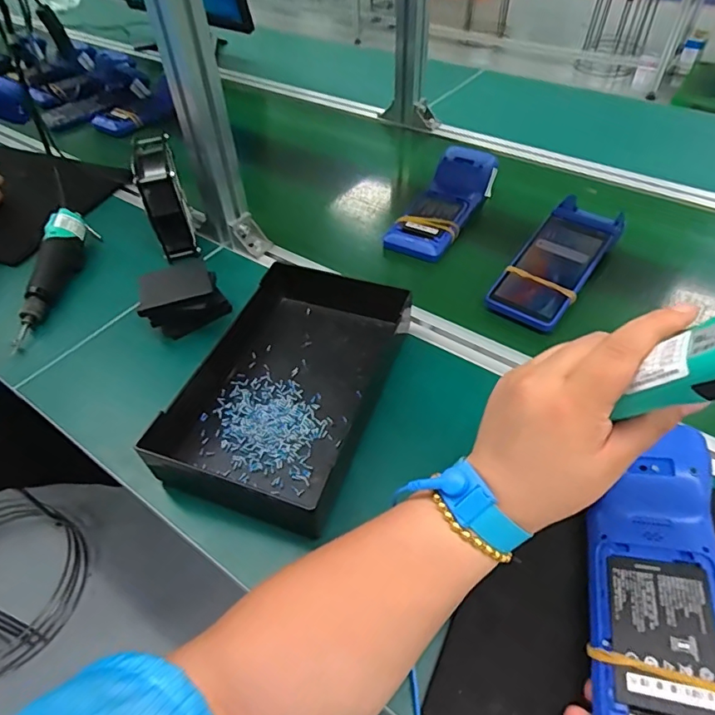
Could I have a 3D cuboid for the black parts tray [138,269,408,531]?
[{"bbox_3d":[-0.064,0.018,0.477,0.161,0.063,0.267,14,51,15],"label":"black parts tray"}]

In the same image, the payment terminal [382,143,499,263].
[{"bbox_3d":[0.119,-0.216,0.688,0.088,0.056,0.222,21,52,20],"label":"payment terminal"}]

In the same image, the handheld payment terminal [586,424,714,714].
[{"bbox_3d":[0.199,0.144,0.327,0.075,0.038,0.209,15,55,14],"label":"handheld payment terminal"}]

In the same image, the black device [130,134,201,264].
[{"bbox_3d":[-0.251,-0.210,0.654,0.055,0.112,0.133,-19,50,-14],"label":"black device"}]

